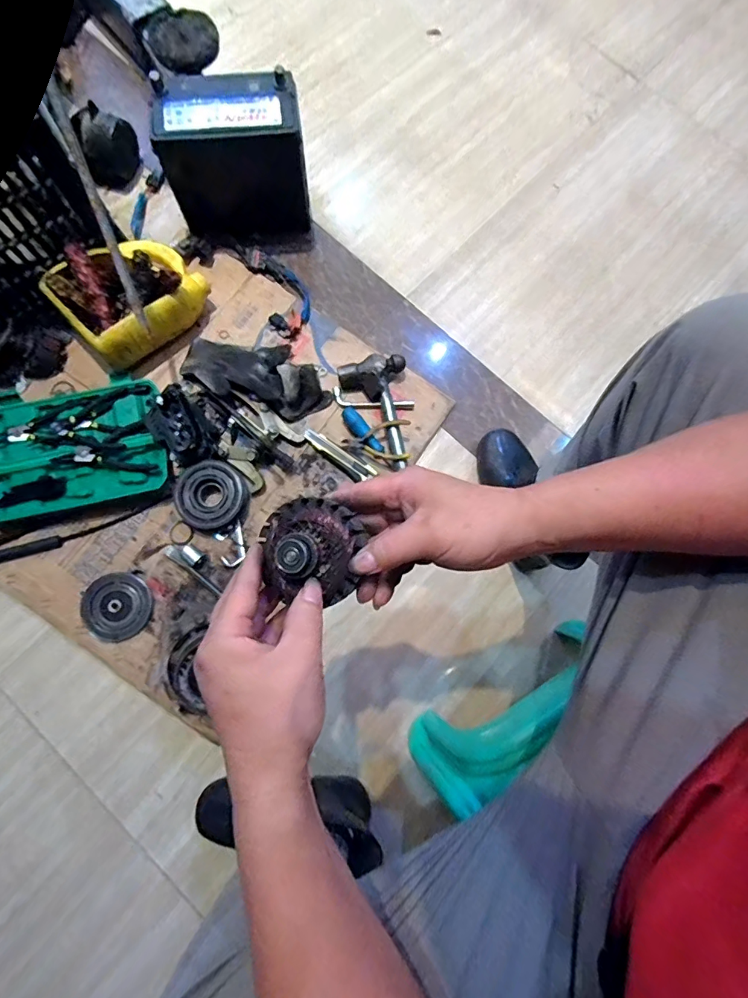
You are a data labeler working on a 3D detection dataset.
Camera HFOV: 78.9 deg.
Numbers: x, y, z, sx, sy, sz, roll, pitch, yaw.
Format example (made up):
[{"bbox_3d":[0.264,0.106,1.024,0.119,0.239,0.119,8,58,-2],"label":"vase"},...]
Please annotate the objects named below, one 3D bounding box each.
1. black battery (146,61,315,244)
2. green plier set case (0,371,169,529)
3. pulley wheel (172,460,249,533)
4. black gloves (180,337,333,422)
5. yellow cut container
[{"bbox_3d":[-0.238,-0.589,0.812,0.232,0.213,0.137,-7,78,-2],"label":"black battery"},{"bbox_3d":[-0.502,-0.088,0.754,0.289,0.034,0.219,-14,79,-4],"label":"green plier set case"},{"bbox_3d":[-0.267,-0.004,0.748,0.102,0.046,0.111,0,78,-1],"label":"pulley wheel"},{"bbox_3d":[-0.206,-0.221,0.788,0.262,0.061,0.132,12,78,2],"label":"black gloves"},{"bbox_3d":[-0.405,-0.346,0.768,0.213,0.110,0.175,-41,83,-10],"label":"yellow cut container"}]

